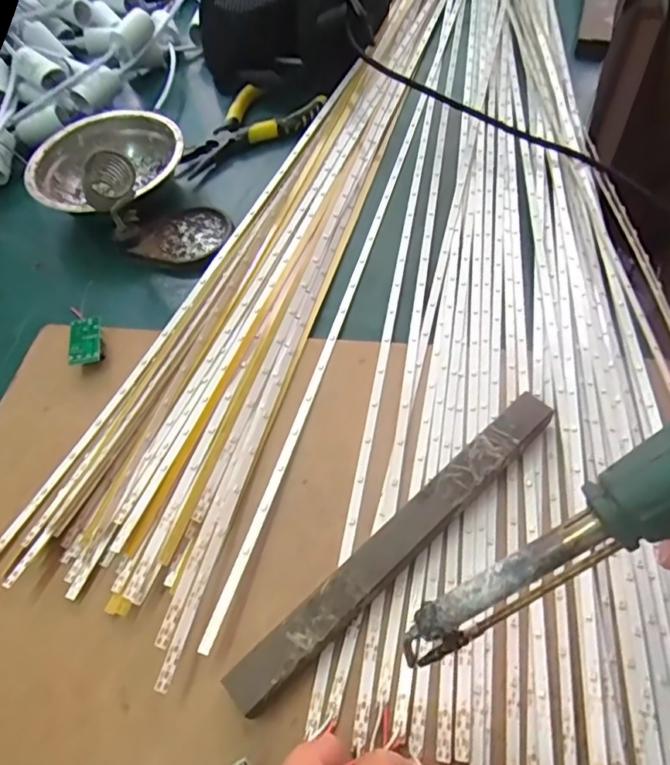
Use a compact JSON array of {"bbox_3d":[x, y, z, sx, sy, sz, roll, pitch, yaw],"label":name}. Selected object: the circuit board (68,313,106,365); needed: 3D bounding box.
[{"bbox_3d":[-0.171,-0.028,0.376,0.019,0.012,0.038,-14,58,-4],"label":"circuit board"}]

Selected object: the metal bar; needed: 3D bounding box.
[{"bbox_3d":[0.036,0.080,0.282,0.214,0.017,0.021,-39,63,-18],"label":"metal bar"}]

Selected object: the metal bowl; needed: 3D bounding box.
[{"bbox_3d":[-0.191,-0.182,0.460,0.116,0.037,0.097,13,60,13],"label":"metal bowl"}]

